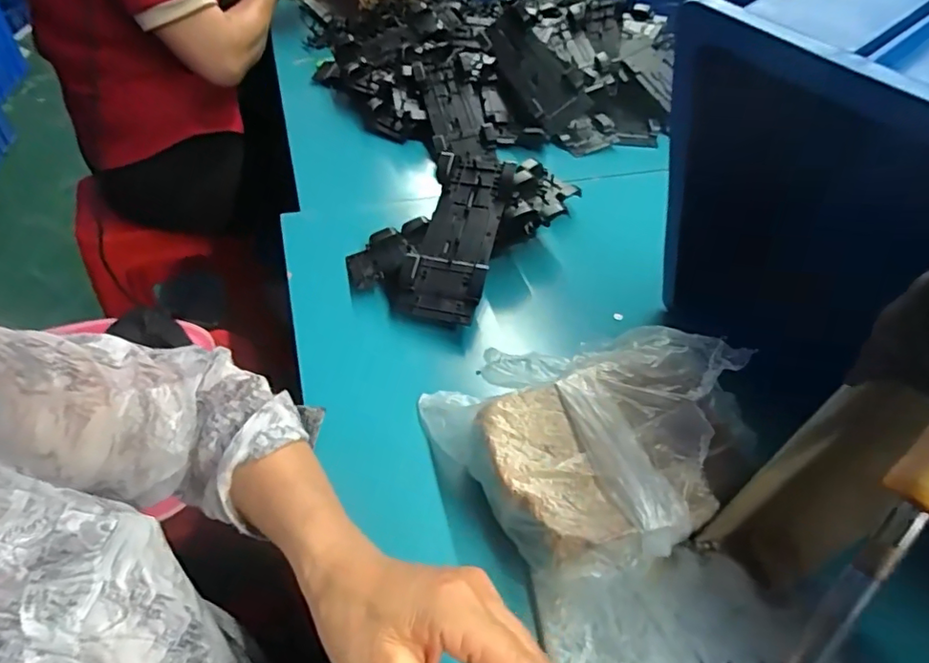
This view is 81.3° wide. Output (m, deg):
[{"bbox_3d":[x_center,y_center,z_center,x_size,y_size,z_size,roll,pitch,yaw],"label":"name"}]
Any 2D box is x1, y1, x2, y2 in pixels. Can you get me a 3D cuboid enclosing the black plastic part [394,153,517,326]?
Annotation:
[{"bbox_3d":[-0.007,-0.094,0.536,0.076,0.027,0.186,12,64,8],"label":"black plastic part"}]

